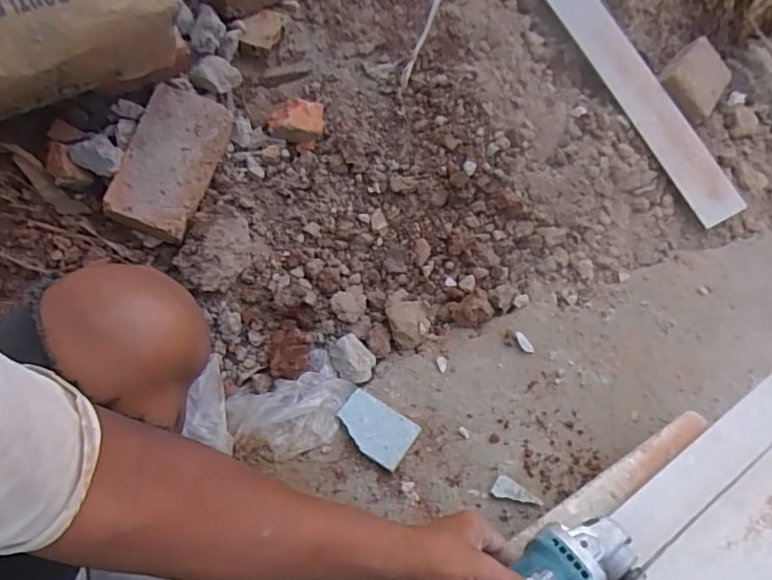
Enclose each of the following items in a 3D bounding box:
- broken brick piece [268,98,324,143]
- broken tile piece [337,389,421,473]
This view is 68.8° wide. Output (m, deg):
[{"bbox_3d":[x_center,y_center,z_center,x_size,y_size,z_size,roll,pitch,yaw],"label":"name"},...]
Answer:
[{"bbox_3d":[-0.131,-0.248,0.824,0.081,0.045,0.057,-7,52,-8],"label":"broken brick piece"},{"bbox_3d":[-0.015,0.175,0.720,0.100,0.010,0.068,29,56,19],"label":"broken tile piece"}]

